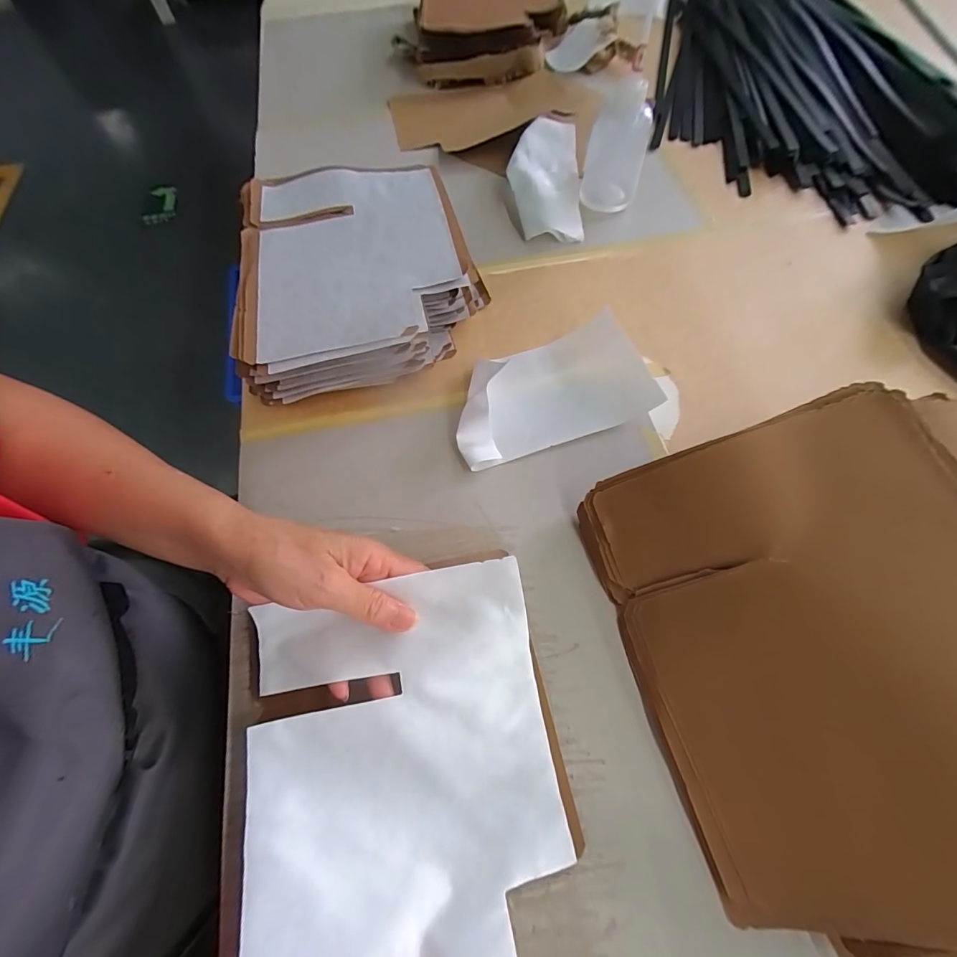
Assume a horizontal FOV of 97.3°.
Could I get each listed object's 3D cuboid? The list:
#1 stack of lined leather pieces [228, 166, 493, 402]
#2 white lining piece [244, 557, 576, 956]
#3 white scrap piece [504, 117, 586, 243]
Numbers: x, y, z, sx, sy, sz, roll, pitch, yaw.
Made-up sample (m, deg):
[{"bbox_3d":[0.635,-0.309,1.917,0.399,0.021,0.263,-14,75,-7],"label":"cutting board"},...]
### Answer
[{"bbox_3d":[-0.113,-0.193,0.416,0.226,0.071,0.231,-11,65,-3],"label":"stack of lined leather pieces"},{"bbox_3d":[-0.041,0.173,0.245,0.170,0.054,0.216,-10,65,-3],"label":"white lining piece"},{"bbox_3d":[0.081,-0.363,0.513,0.083,0.040,0.175,-1,65,2],"label":"white scrap piece"}]

